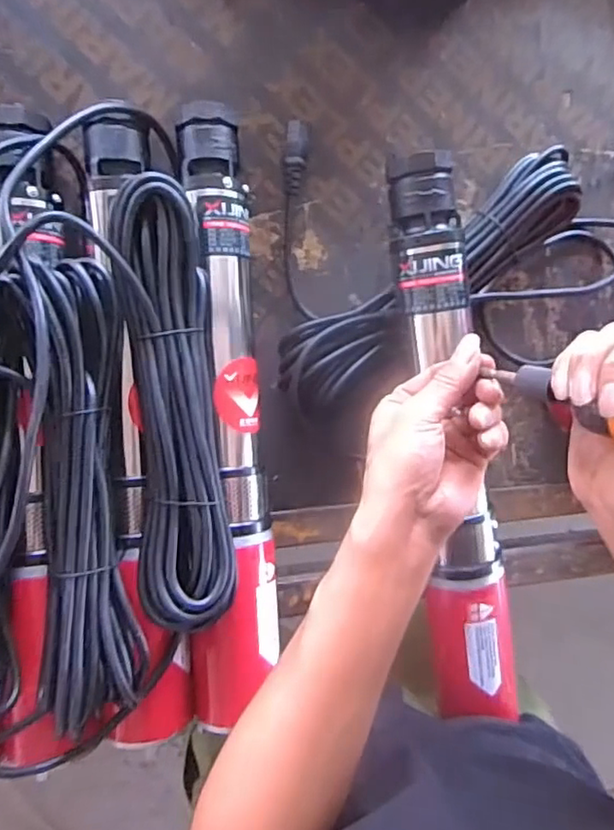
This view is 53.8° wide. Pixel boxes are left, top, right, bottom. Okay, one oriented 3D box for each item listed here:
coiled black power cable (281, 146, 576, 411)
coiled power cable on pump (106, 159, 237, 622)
[{"bbox_3d":[0.115,-0.131,0.567,0.348,0.059,0.098,-38,98,-6],"label":"coiled black power cable"},{"bbox_3d":[-0.100,-0.006,0.461,0.071,0.048,0.338,-5,93,-9],"label":"coiled power cable on pump"}]

